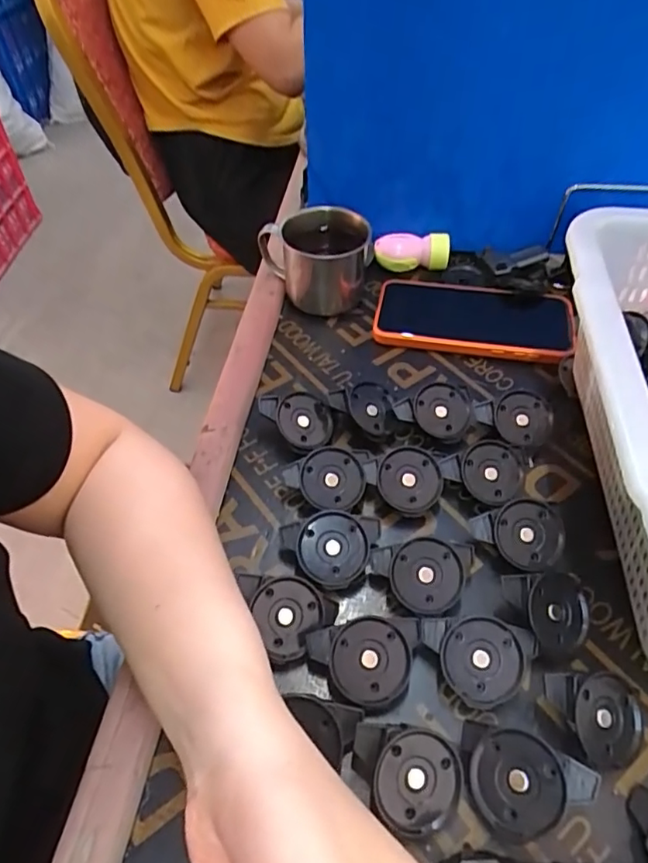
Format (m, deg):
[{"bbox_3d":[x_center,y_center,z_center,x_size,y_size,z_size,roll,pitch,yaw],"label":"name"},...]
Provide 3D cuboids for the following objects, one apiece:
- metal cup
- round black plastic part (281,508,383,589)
[{"bbox_3d":[-0.007,-0.150,0.476,0.088,0.070,0.071,36,59,26],"label":"metal cup"},{"bbox_3d":[0.004,0.072,0.326,0.058,0.029,0.039,-1,51,-1],"label":"round black plastic part"}]

